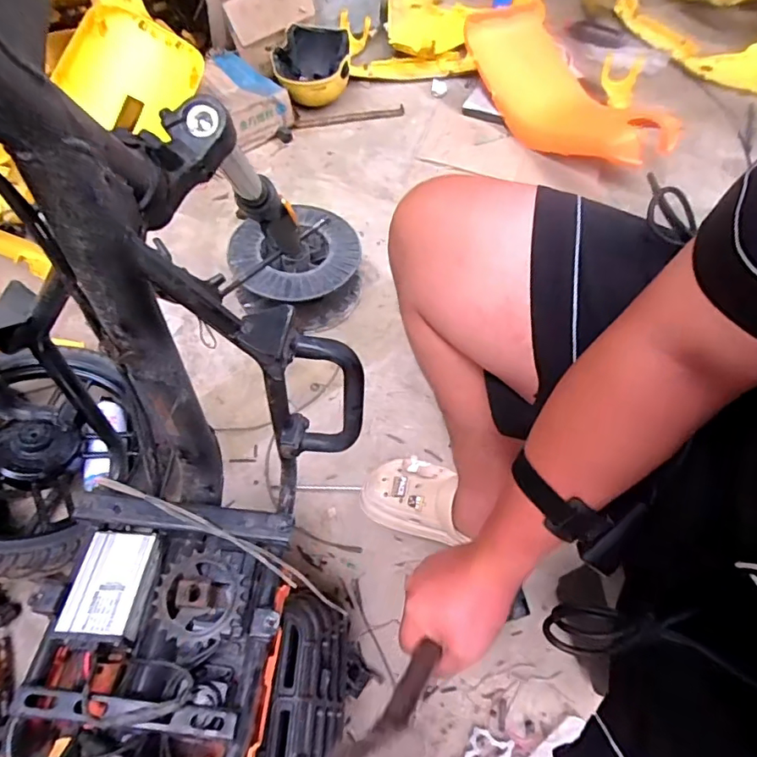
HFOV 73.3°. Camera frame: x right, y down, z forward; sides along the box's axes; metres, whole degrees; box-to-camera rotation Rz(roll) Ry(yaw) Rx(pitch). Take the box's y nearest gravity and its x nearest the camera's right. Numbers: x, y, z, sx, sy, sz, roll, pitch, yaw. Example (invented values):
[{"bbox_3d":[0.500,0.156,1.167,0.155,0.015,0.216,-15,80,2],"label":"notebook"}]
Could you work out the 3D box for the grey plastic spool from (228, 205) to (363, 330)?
[{"bbox_3d":[-0.153,-0.219,1.039,0.253,0.102,0.218,-35,66,-23],"label":"grey plastic spool"}]

